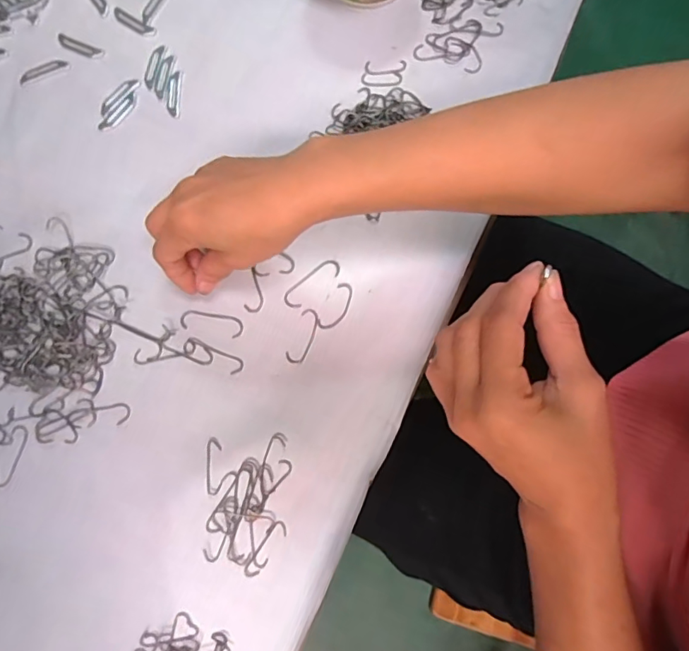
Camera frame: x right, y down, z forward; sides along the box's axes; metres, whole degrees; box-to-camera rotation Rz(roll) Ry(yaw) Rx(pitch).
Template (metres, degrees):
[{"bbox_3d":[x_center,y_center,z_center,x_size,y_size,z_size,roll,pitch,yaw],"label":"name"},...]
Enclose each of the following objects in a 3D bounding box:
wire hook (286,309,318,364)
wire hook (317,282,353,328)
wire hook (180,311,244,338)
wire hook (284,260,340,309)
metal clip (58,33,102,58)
[{"bbox_3d":[-0.030,0.008,0.360,0.015,0.004,0.043,20,80,2],"label":"wire hook"},{"bbox_3d":[-0.005,-0.014,0.365,0.016,0.004,0.039,29,80,4],"label":"wire hook"},{"bbox_3d":[-0.099,-0.002,0.361,0.047,0.004,0.015,8,80,0],"label":"wire hook"},{"bbox_3d":[-0.024,-0.032,0.369,0.049,0.004,0.016,-39,83,-8],"label":"wire hook"},{"bbox_3d":[-0.221,-0.233,0.404,0.039,0.004,0.011,23,80,3],"label":"metal clip"}]

